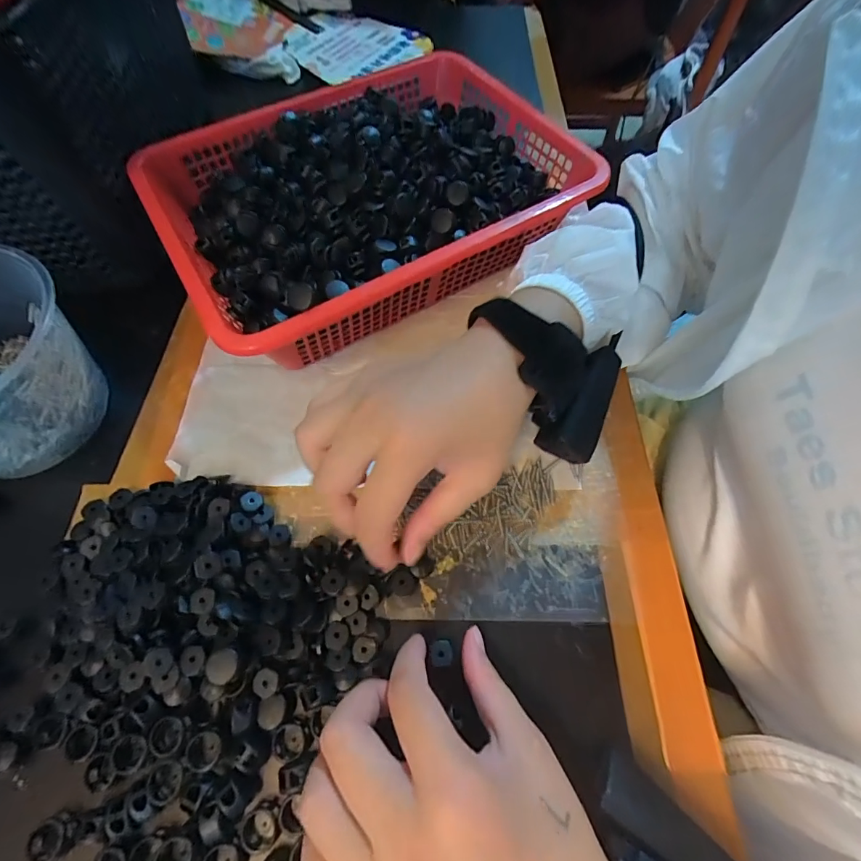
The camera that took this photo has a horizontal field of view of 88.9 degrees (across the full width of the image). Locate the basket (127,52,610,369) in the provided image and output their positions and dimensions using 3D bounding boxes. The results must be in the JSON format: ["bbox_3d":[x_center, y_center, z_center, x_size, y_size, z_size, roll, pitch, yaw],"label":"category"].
[{"bbox_3d":[-0.045,-0.177,0.344,0.297,0.077,0.238,-29,66,-13],"label":"basket"}]

